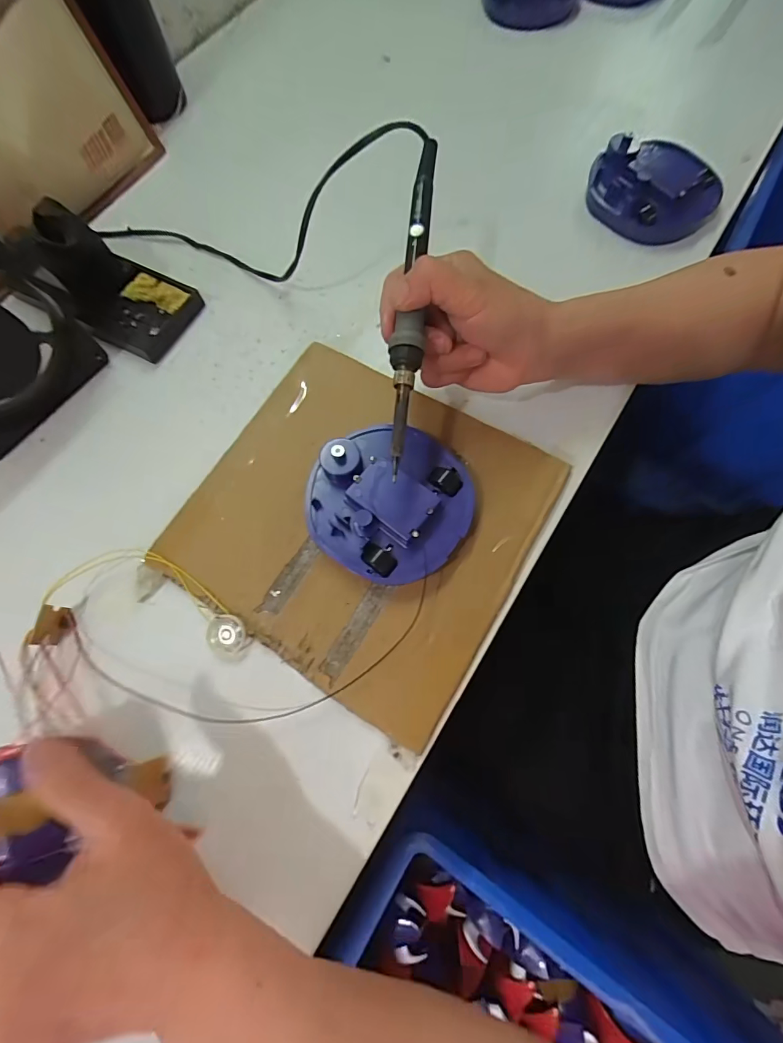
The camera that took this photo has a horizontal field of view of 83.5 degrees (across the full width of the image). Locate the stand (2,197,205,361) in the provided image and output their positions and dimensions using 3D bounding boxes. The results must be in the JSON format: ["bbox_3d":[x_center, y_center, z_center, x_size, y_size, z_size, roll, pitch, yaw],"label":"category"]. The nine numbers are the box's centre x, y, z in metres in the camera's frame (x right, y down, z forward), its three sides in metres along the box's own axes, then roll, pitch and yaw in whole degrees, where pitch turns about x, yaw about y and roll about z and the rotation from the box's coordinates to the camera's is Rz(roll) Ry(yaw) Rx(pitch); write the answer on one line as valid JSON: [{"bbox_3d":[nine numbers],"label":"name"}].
[{"bbox_3d":[-0.223,-0.190,0.346,0.102,0.068,0.071,24,74,10],"label":"stand"}]

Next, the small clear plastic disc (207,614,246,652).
[{"bbox_3d":[-0.108,0.074,0.288,0.024,0.012,0.023,-1,71,2],"label":"small clear plastic disc"}]

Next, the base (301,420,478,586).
[{"bbox_3d":[-0.001,-0.014,0.298,0.103,0.032,0.106,-1,71,2],"label":"base"}]

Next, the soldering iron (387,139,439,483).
[{"bbox_3d":[0.012,-0.133,0.269,0.018,0.025,0.211,6,84,3],"label":"soldering iron"}]

